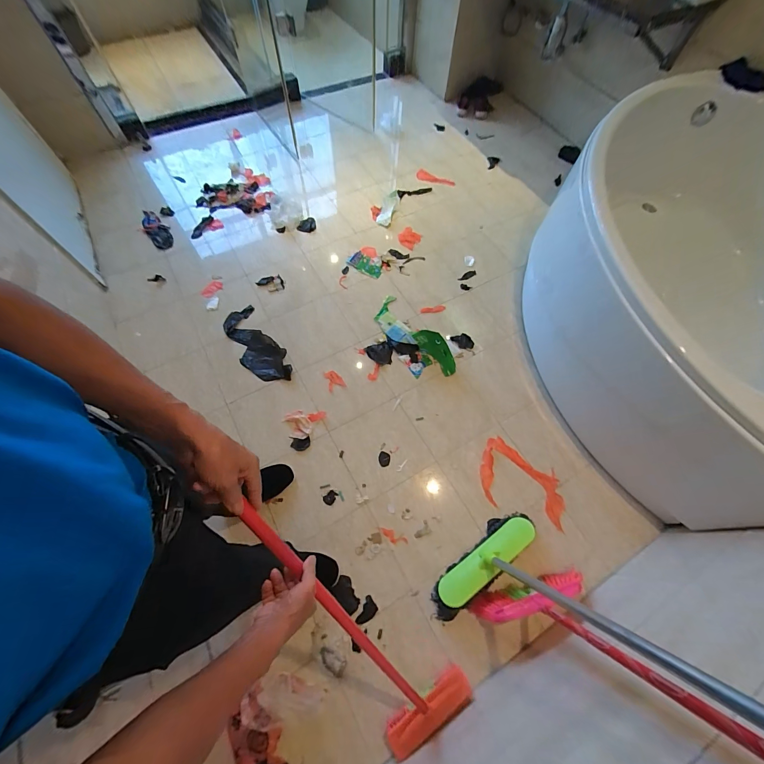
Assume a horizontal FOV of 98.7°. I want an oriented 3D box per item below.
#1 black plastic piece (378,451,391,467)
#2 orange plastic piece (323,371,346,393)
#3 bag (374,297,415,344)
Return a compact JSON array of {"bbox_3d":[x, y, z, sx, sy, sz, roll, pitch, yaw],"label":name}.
[{"bbox_3d":[0.009,0.296,1.260,0.044,0.005,0.058,-2,64,-2],"label":"black plastic piece"},{"bbox_3d":[-0.199,-0.008,1.381,0.072,0.006,0.094,-19,66,-10],"label":"orange plastic piece"},{"bbox_3d":[0.040,-0.264,1.419,0.122,0.019,0.267,-16,66,-9],"label":"bag"}]

